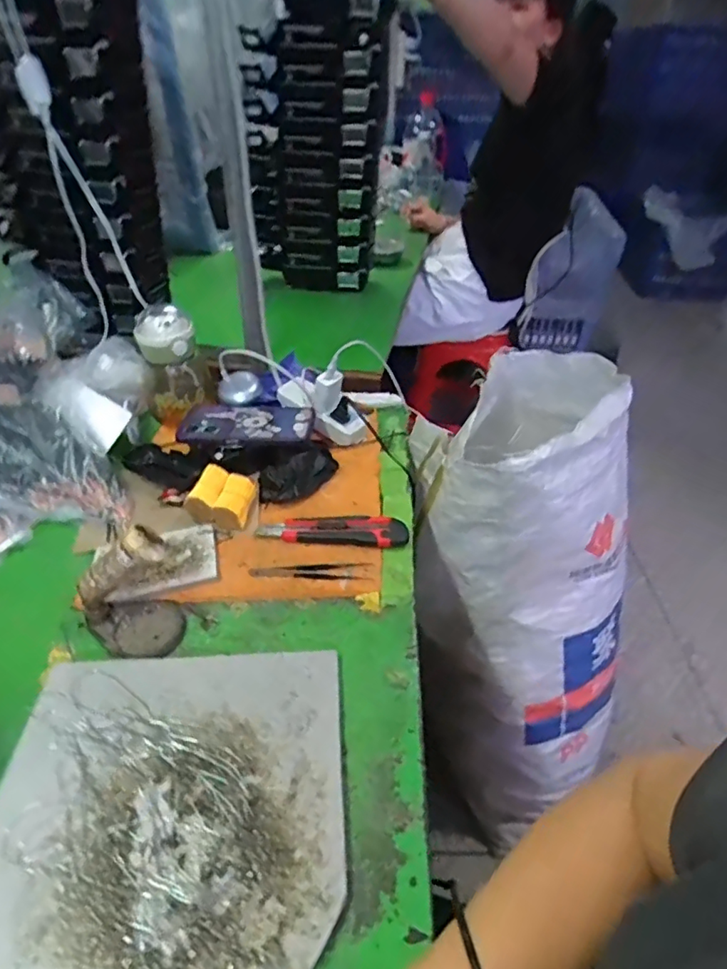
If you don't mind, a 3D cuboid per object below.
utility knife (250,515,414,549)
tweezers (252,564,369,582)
[{"bbox_3d":[-0.036,0.049,0.610,0.167,0.018,0.038,5,39,5],"label":"utility knife"},{"bbox_3d":[-0.055,0.092,0.568,0.122,0.006,0.021,0,39,-1],"label":"tweezers"}]

